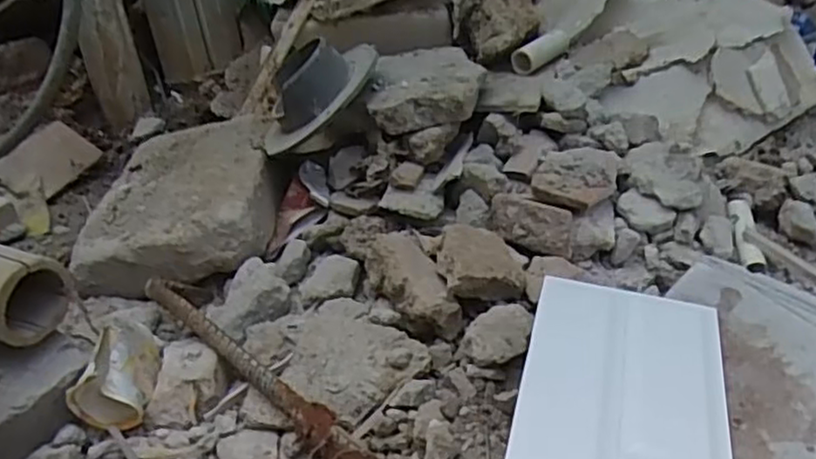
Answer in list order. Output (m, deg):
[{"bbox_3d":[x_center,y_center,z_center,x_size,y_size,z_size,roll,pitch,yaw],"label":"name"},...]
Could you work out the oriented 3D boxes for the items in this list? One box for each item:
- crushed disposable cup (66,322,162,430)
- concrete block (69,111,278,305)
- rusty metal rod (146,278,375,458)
[{"bbox_3d":[-0.253,0.117,0.608,0.058,0.053,0.098,-4,37,-7],"label":"crushed disposable cup"},{"bbox_3d":[-0.253,-0.045,0.805,0.203,0.080,0.259,-4,37,-7],"label":"concrete block"},{"bbox_3d":[-0.134,0.118,0.600,0.307,0.019,0.025,31,46,34],"label":"rusty metal rod"}]

